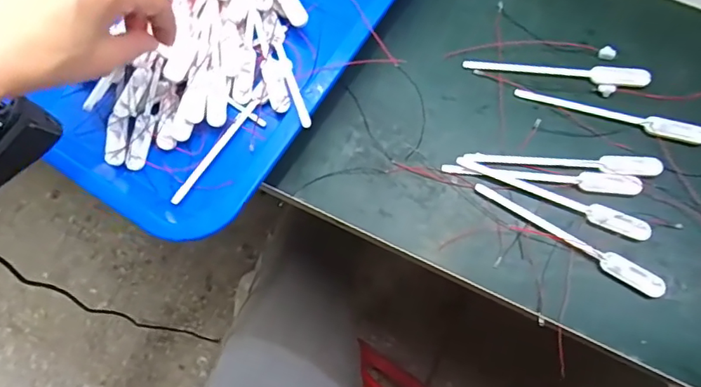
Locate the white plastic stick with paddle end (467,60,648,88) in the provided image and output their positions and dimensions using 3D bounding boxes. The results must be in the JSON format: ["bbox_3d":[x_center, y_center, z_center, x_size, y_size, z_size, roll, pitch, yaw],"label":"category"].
[{"bbox_3d":[0.168,-0.102,0.417,0.146,0.005,0.017,8,73,4],"label":"white plastic stick with paddle end"}]

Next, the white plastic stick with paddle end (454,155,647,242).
[{"bbox_3d":[0.151,0.003,0.382,0.145,0.008,0.017,22,74,8],"label":"white plastic stick with paddle end"}]

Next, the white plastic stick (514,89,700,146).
[{"bbox_3d":[0.203,-0.062,0.400,0.144,0.008,0.017,15,74,6],"label":"white plastic stick"}]

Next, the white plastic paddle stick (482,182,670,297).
[{"bbox_3d":[0.160,0.032,0.375,0.146,0.007,0.016,32,76,10],"label":"white plastic paddle stick"}]

